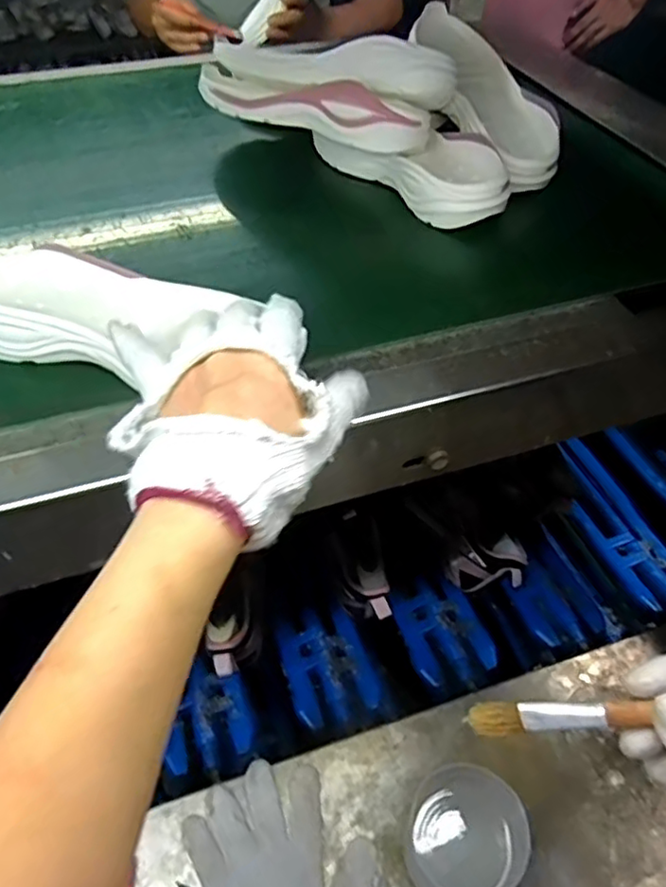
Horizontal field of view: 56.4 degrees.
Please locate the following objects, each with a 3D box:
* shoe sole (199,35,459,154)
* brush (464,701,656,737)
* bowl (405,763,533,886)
[{"bbox_3d":[-0.019,-0.330,0.566,0.239,0.058,0.088,18,51,15],"label":"shoe sole"},{"bbox_3d":[0.152,0.118,0.275,0.193,0.008,0.012,-17,41,28],"label":"brush"},{"bbox_3d":[0.113,0.338,0.536,0.099,0.046,0.098,0,48,0],"label":"bowl"}]

